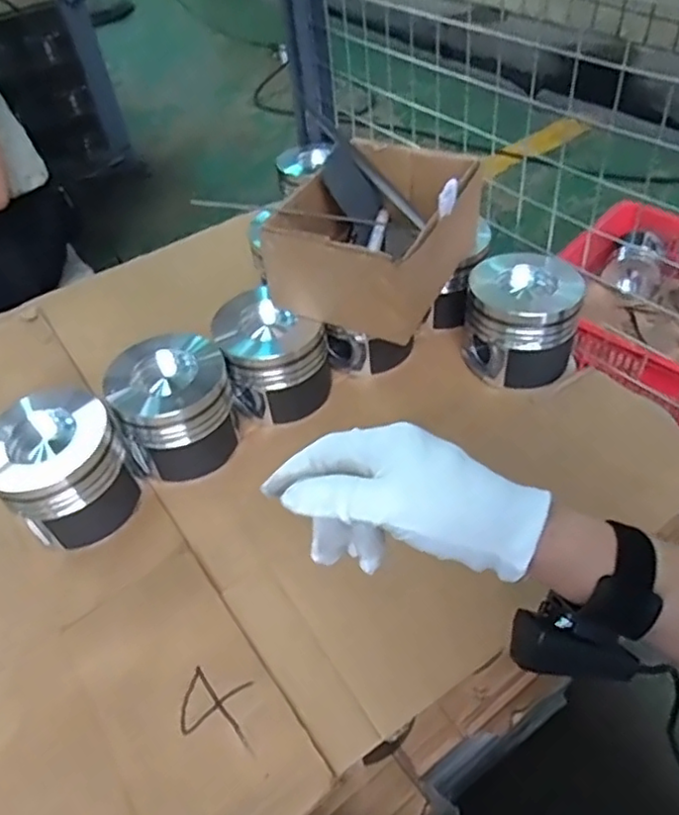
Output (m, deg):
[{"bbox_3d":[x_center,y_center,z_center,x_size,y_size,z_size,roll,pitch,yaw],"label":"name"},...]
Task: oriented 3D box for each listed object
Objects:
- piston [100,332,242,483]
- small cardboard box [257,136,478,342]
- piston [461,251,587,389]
[{"bbox_3d":[-0.160,-0.007,0.628,0.110,0.095,0.112,-19,50,-12],"label":"piston"},{"bbox_3d":[0.038,-0.174,0.639,0.157,0.092,0.191,19,53,20],"label":"small cardboard box"},{"bbox_3d":[0.191,-0.093,0.678,0.113,0.090,0.117,9,50,13],"label":"piston"}]

